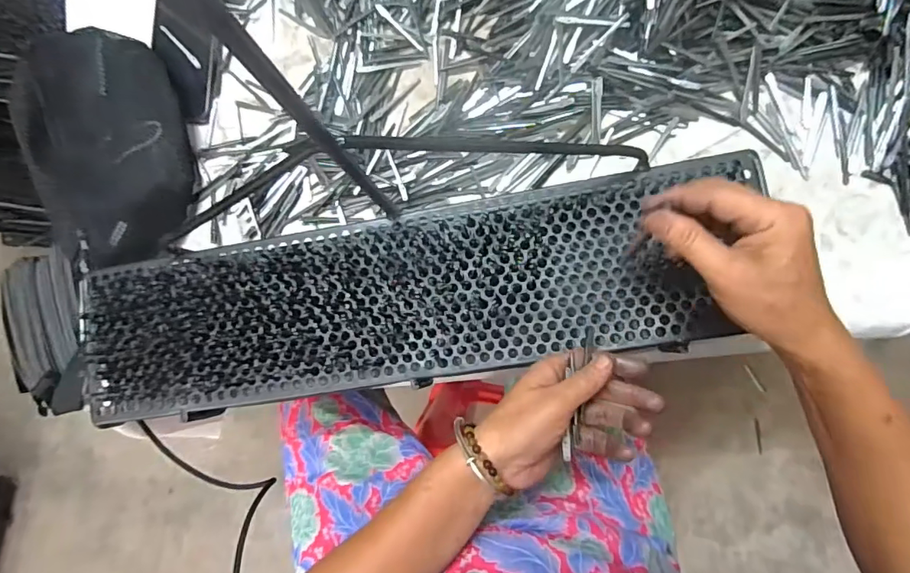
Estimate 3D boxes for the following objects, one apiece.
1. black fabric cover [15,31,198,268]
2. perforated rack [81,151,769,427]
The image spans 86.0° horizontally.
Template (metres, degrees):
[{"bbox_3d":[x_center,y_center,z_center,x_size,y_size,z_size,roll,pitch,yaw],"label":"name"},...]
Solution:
[{"bbox_3d":[-0.351,-0.145,0.493,0.124,0.076,0.243,-11,84,7],"label":"black fabric cover"},{"bbox_3d":[-0.053,0.011,0.423,0.554,0.018,0.144,-9,84,5],"label":"perforated rack"}]

